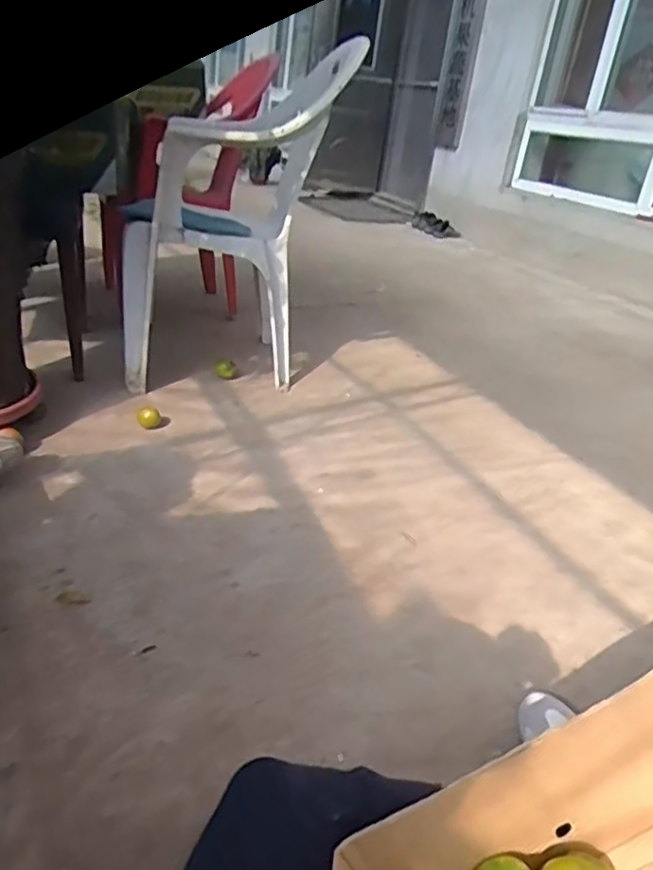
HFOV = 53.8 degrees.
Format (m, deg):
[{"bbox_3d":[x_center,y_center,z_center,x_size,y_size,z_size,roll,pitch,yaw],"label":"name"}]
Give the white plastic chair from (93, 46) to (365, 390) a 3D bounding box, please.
[{"bbox_3d":[-0.241,-0.569,1.688,0.536,0.805,0.515,4,26,-8],"label":"white plastic chair"}]

